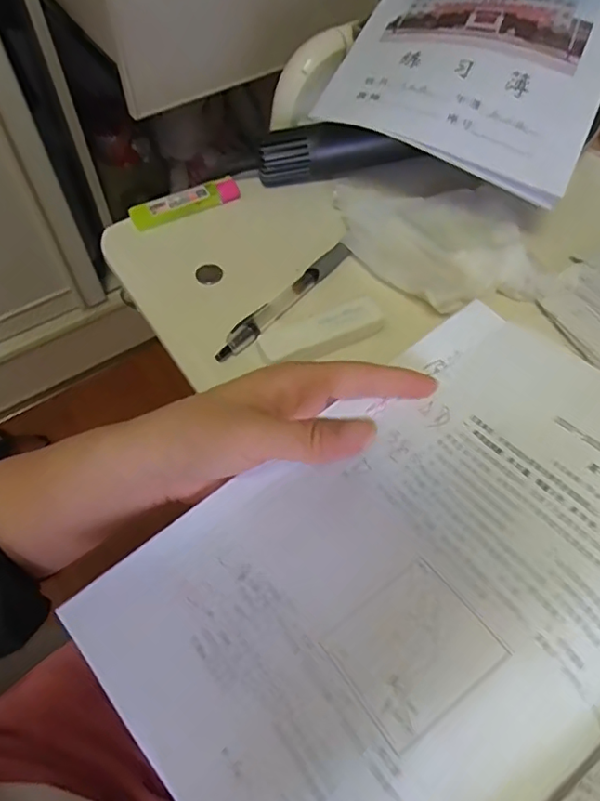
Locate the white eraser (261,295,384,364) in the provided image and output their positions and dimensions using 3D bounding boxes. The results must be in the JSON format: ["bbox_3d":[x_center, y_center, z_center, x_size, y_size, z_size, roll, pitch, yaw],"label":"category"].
[{"bbox_3d":[0.015,-0.040,0.334,0.078,0.014,0.026,-24,60,-15],"label":"white eraser"}]

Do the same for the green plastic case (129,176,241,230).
[{"bbox_3d":[-0.082,-0.145,0.405,0.082,0.015,0.017,-26,61,-16],"label":"green plastic case"}]

